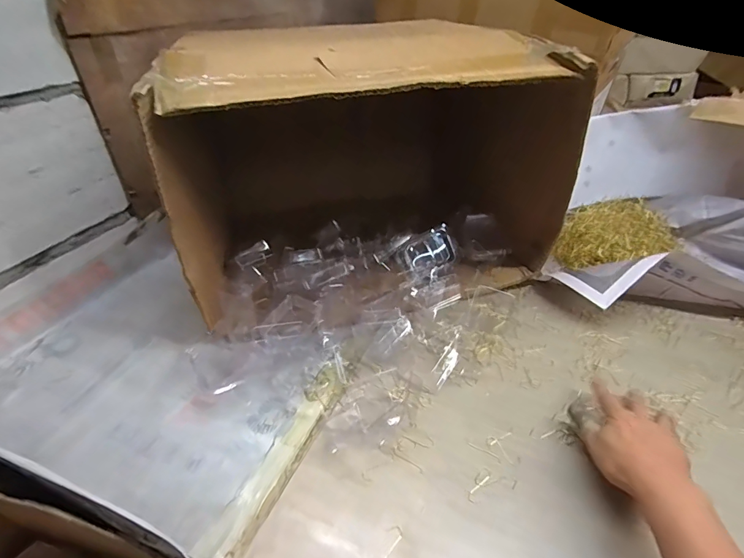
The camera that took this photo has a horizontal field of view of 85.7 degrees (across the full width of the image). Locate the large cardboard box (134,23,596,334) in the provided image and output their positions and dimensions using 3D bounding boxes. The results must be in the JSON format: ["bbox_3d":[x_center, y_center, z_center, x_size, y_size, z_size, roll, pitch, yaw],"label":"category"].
[{"bbox_3d":[-0.014,-0.198,0.698,0.566,0.368,0.383,-11,36,-12],"label":"large cardboard box"}]

